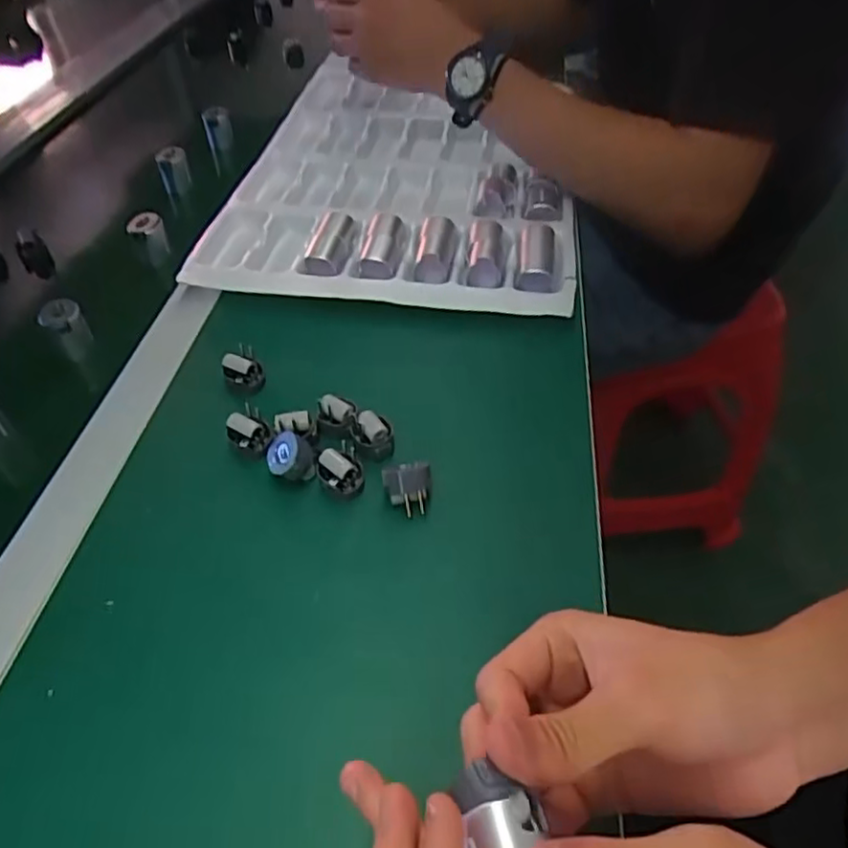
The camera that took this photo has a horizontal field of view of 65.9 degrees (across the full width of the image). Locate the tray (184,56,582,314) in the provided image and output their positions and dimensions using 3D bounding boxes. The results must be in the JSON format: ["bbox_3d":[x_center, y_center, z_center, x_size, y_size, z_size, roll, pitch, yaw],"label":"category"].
[{"bbox_3d":[-0.019,-0.261,0.669,0.320,0.046,0.449,3,46,5],"label":"tray"}]

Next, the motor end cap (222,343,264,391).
[{"bbox_3d":[-0.128,-0.037,0.465,0.022,0.029,0.023,-1,46,1],"label":"motor end cap"}]

